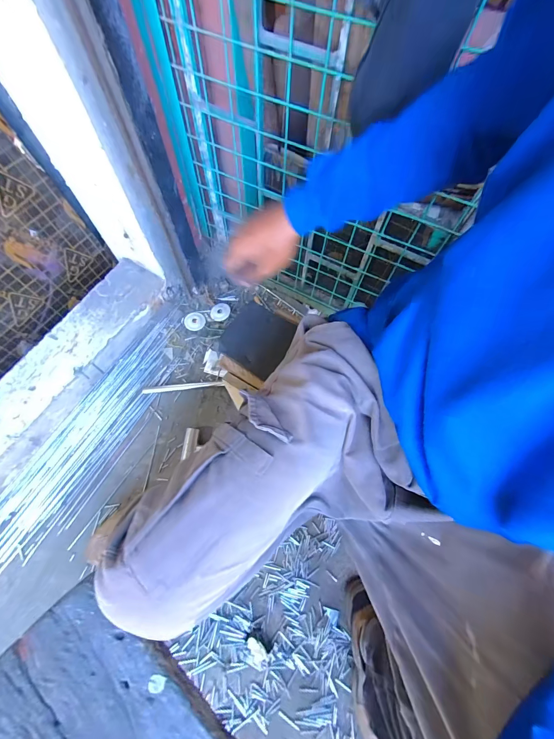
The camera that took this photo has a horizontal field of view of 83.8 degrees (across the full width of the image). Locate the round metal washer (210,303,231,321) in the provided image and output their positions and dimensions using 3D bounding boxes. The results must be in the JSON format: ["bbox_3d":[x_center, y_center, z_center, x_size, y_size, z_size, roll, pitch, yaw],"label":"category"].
[{"bbox_3d":[-0.166,-0.170,0.915,0.056,0.006,0.060,1,71,-2],"label":"round metal washer"}]

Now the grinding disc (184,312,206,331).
[{"bbox_3d":[-0.240,-0.143,0.905,0.061,0.012,0.062,1,71,-2],"label":"grinding disc"}]

